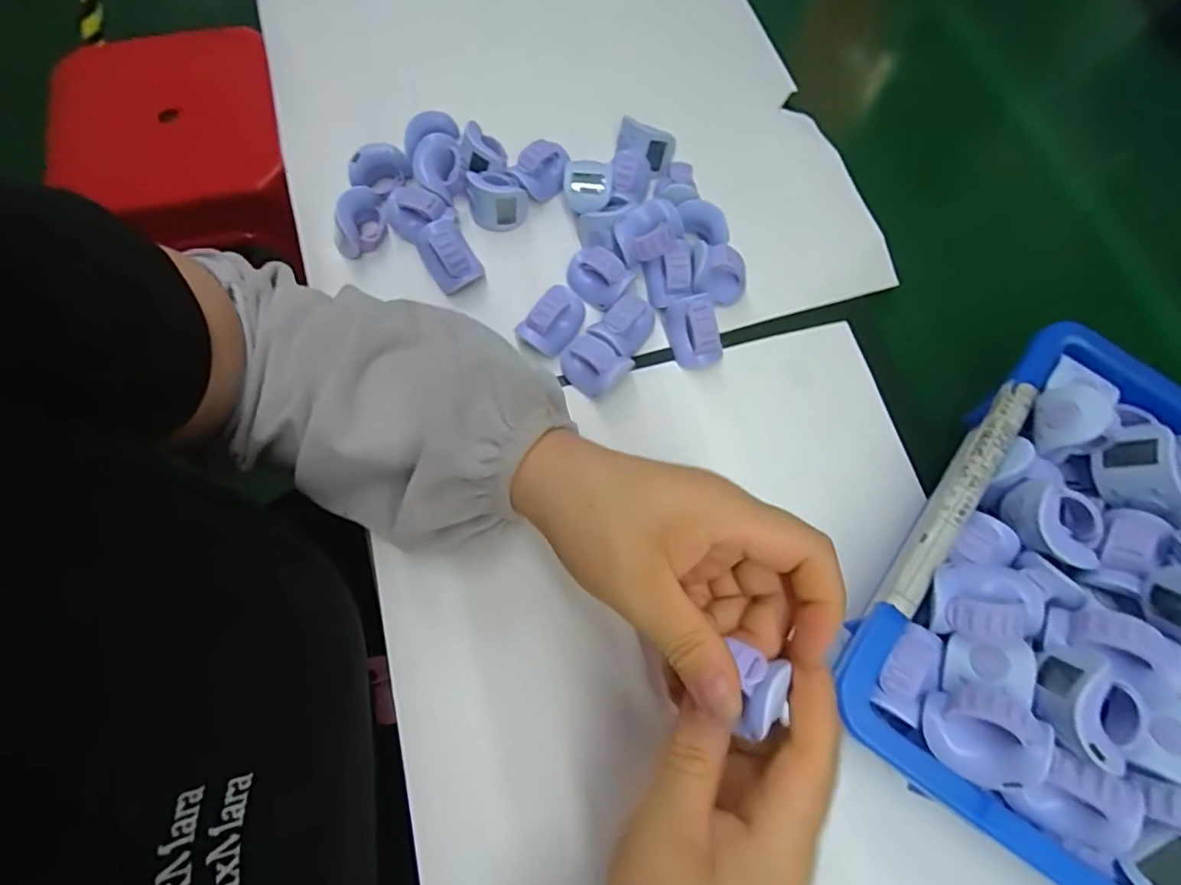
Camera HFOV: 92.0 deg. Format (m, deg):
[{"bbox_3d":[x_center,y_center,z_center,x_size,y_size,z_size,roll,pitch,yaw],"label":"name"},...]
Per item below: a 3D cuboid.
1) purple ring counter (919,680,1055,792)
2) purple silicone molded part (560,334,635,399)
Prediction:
[{"bbox_3d":[0.158,0.116,0.228,0.038,0.026,0.038,-29,68,31],"label":"purple ring counter"},{"bbox_3d":[0.002,-0.045,0.333,0.028,0.024,0.037,-42,77,-14],"label":"purple silicone molded part"}]

